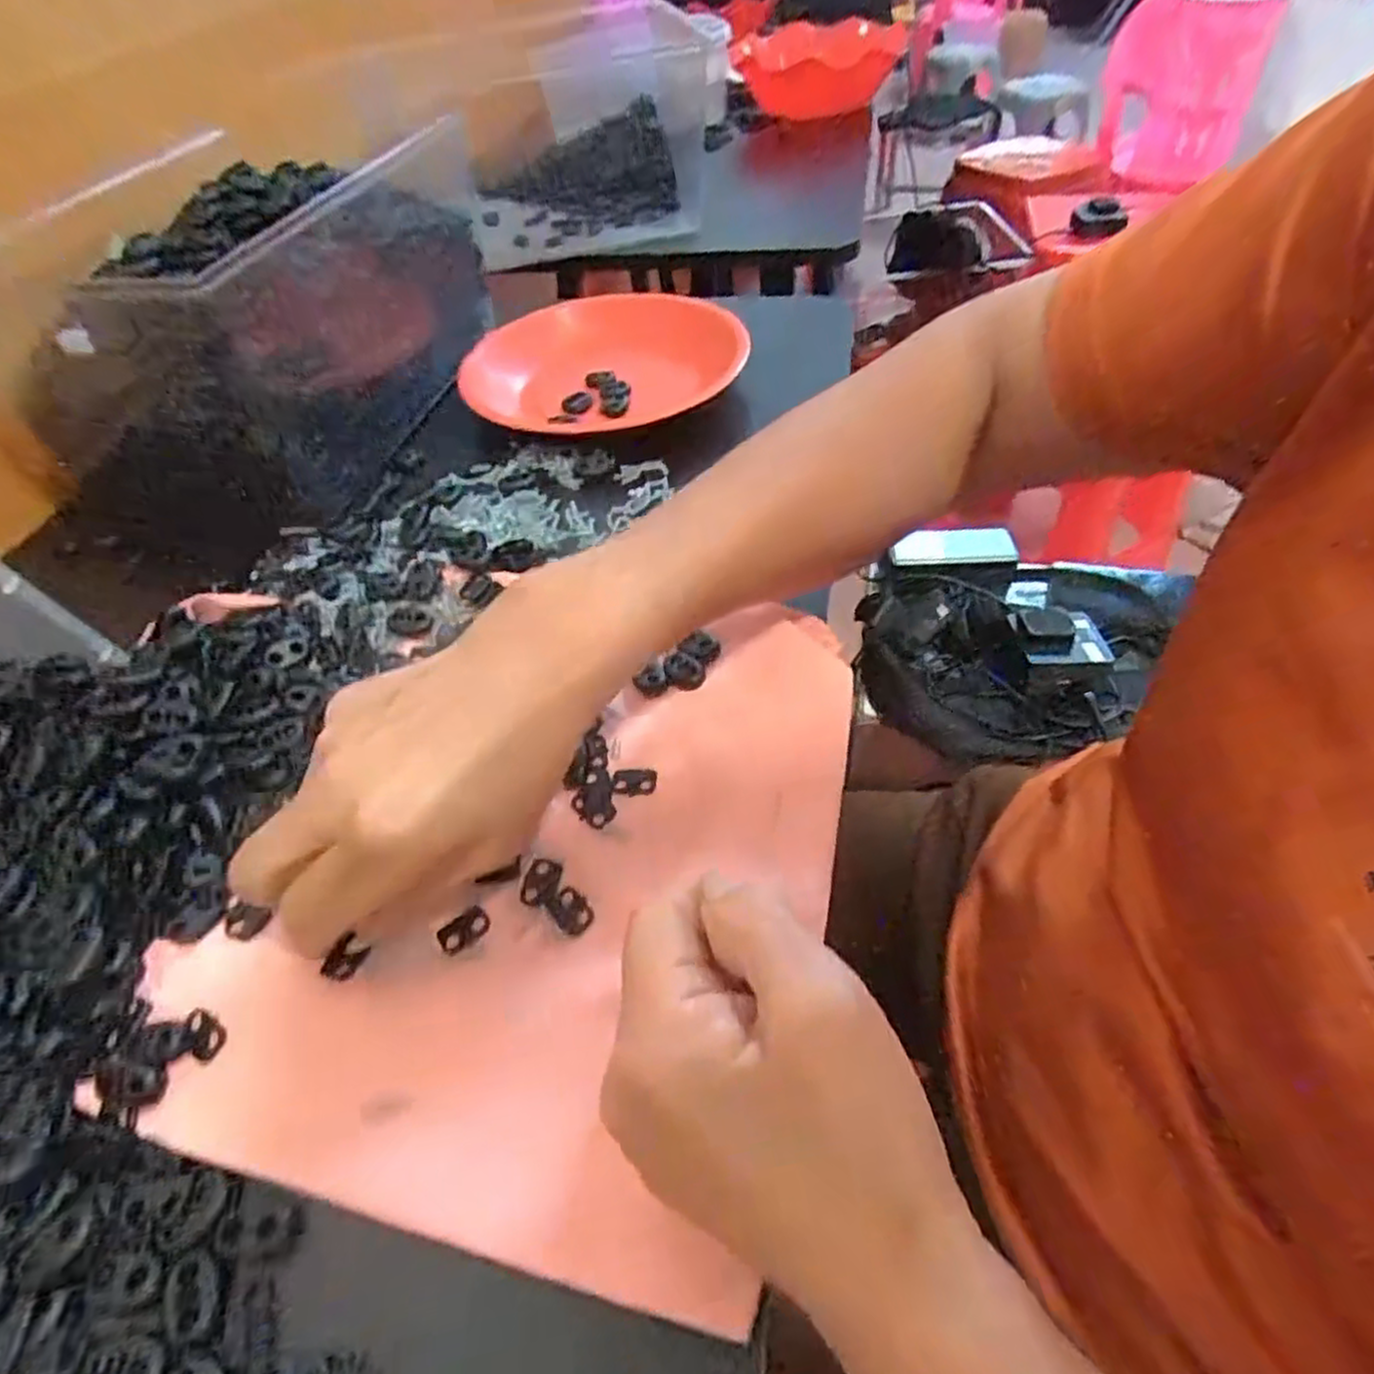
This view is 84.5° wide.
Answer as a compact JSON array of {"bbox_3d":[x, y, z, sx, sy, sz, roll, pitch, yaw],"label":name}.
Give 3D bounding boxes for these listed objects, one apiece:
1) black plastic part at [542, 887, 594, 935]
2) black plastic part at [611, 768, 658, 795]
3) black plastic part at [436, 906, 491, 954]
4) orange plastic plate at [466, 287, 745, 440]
[{"bbox_3d":[-0.042,0.080,0.272,0.013,0.004,0.018,-34,54,-22],"label":"black plastic part"},{"bbox_3d":[-0.022,0.038,0.310,0.018,0.004,0.012,2,49,8],"label":"black plastic part"},{"bbox_3d":[-0.081,0.087,0.273,0.018,0.004,0.012,-33,53,-21],"label":"black plastic part"},{"bbox_3d":[-0.054,-0.229,0.526,0.182,0.034,0.175,5,49,10],"label":"orange plastic plate"}]

